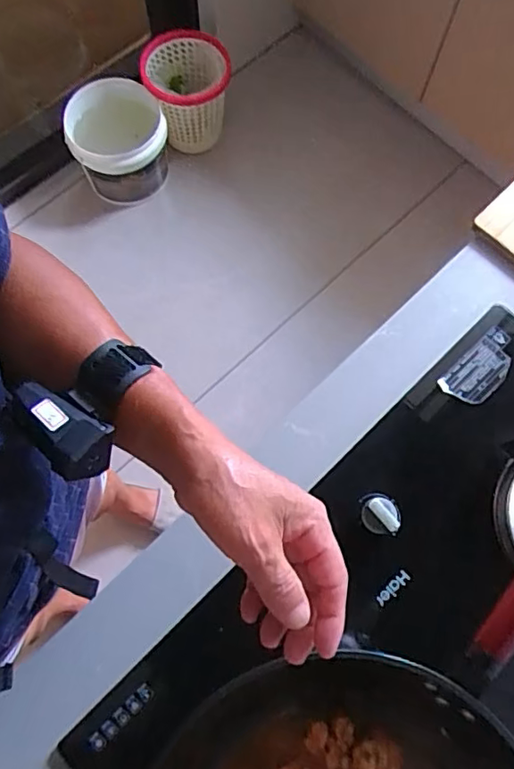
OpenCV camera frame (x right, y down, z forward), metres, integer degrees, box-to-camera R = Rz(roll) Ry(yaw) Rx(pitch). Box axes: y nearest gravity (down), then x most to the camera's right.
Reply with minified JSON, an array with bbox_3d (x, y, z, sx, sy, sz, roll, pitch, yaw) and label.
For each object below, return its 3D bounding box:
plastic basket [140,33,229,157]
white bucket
[{"bbox_3d":[-0.207,-0.853,1.697,0.243,0.322,0.263,-8,73,-4],"label":"plastic basket"},{"bbox_3d":[-0.405,-0.726,1.668,0.262,0.247,0.319,-8,73,-4],"label":"white bucket"}]

